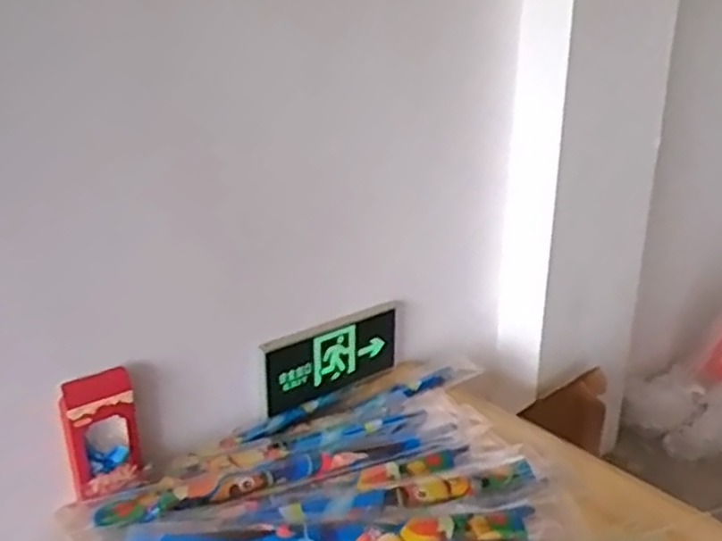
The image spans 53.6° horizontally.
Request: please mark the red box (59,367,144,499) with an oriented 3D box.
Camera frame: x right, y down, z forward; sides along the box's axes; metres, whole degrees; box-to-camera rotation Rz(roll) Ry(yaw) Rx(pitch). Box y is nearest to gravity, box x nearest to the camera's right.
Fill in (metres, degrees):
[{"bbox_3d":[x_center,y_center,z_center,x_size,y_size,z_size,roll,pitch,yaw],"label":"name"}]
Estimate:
[{"bbox_3d":[-0.432,0.276,1.203,0.122,0.194,0.056,-14,24,-27],"label":"red box"}]

